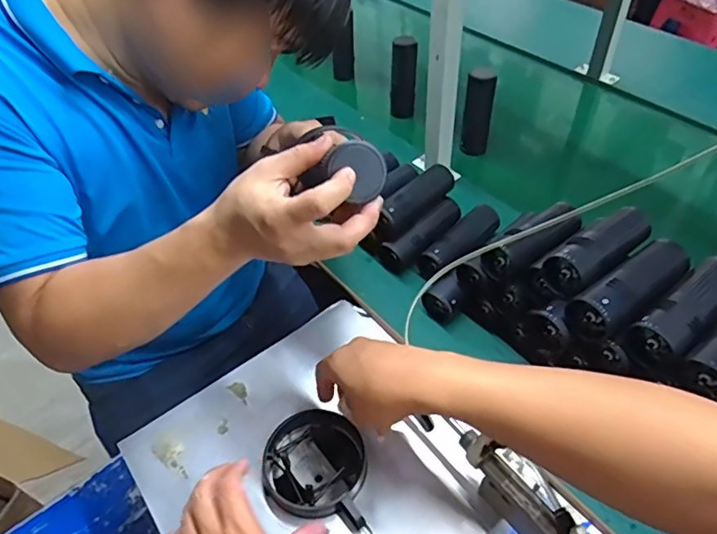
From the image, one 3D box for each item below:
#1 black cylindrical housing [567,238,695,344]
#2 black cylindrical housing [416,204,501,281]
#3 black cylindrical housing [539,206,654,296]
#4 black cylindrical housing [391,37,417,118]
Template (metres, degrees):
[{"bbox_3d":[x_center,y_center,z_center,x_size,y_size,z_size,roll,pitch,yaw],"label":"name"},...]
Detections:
[{"bbox_3d":[0.327,0.028,0.621,0.161,0.054,0.061,-28,52,-20],"label":"black cylindrical housing"},{"bbox_3d":[0.171,-0.041,0.878,0.155,0.057,0.047,-31,54,-23],"label":"black cylindrical housing"},{"bbox_3d":[0.308,-0.025,0.669,0.156,0.051,0.059,-30,53,-22],"label":"black cylindrical housing"},{"bbox_3d":[0.098,-0.405,1.165,0.049,0.187,0.051,-1,48,2],"label":"black cylindrical housing"}]

